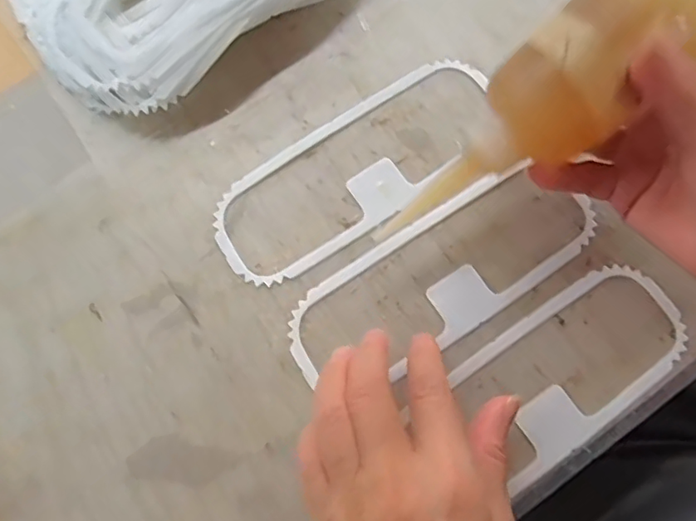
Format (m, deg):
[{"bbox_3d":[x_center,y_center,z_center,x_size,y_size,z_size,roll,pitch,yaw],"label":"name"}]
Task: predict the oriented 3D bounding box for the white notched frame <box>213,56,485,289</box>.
[{"bbox_3d":[0.007,-0.056,0.337,0.188,0.004,0.067,-34,80,-9],"label":"white notched frame"}]

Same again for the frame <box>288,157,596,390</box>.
[{"bbox_3d":[0.054,0.007,0.323,0.191,0.004,0.070,-34,80,-9],"label":"frame"}]

